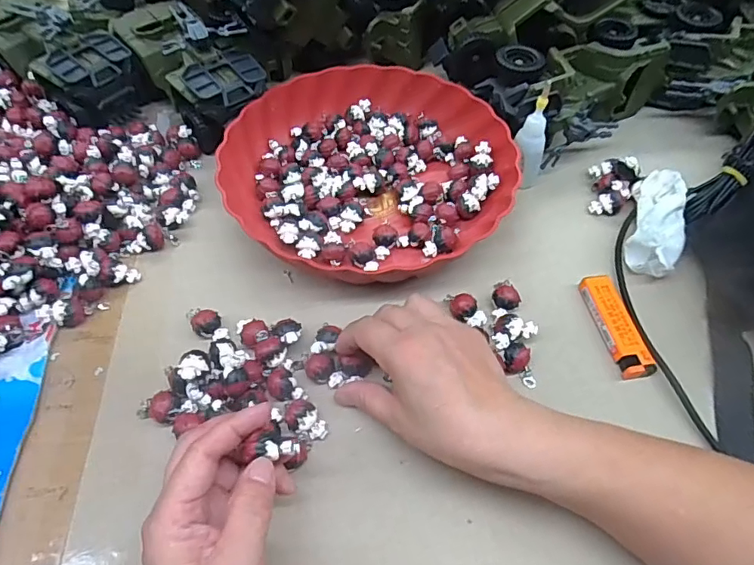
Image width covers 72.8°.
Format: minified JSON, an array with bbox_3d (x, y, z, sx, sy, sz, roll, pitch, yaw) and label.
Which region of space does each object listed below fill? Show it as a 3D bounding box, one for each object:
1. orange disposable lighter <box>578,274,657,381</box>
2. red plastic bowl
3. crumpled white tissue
[{"bbox_3d":[0.176,0.031,0.374,0.025,0.013,0.082,-7,55,-5],"label":"orange disposable lighter"},{"bbox_3d":[-0.007,-0.105,0.454,0.233,0.044,0.227,0,55,0],"label":"red plastic bowl"},{"bbox_3d":[0.233,-0.051,0.422,0.040,0.034,0.095,19,57,12],"label":"crumpled white tissue"}]

